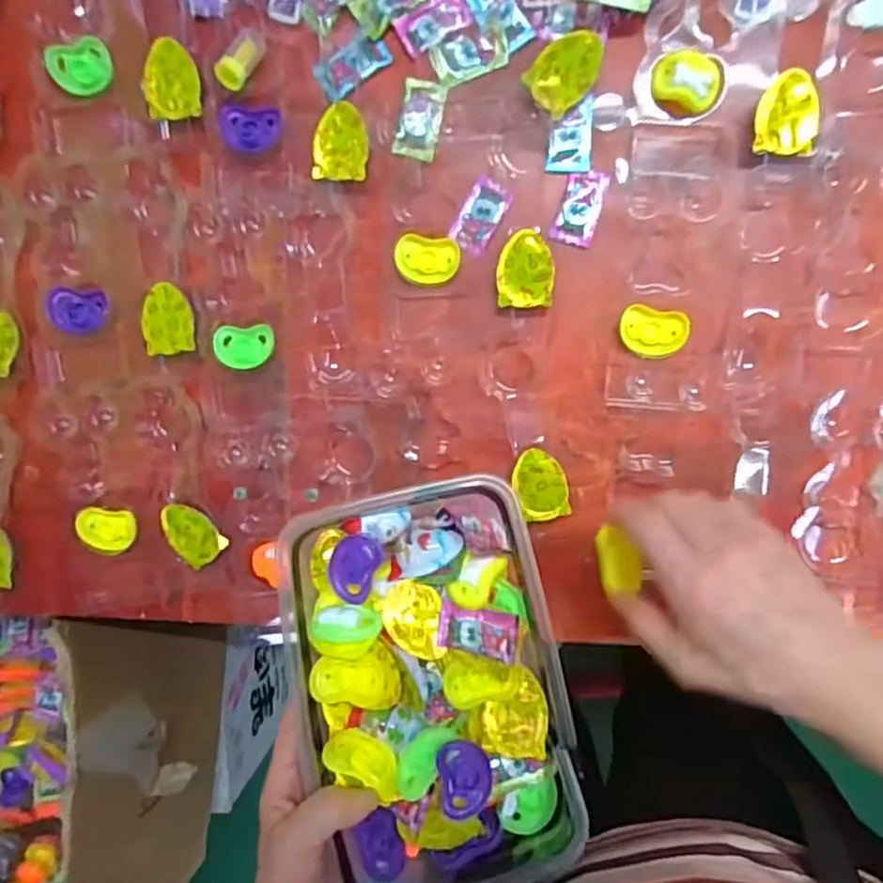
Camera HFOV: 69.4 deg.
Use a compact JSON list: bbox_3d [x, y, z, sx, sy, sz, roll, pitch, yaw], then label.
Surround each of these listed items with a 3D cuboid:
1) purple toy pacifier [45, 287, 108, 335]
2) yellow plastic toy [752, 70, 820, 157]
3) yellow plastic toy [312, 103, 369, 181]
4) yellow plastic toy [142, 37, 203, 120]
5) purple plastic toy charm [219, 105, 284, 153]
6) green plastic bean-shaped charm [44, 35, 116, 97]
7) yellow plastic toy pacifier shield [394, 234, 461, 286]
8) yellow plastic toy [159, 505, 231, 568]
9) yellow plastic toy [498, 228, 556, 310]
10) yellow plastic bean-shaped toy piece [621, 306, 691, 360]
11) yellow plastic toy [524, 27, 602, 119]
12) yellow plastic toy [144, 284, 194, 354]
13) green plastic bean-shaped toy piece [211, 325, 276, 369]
[{"bbox_3d":[-0.279,-0.099,0.488,0.042,0.012,0.033,8,96,5],"label":"purple toy pacifier"},{"bbox_3d":[0.230,-0.218,0.423,0.039,0.013,0.051,5,96,5],"label":"yellow plastic toy"},{"bbox_3d":[-0.071,-0.212,0.455,0.038,0.010,0.052,5,96,5],"label":"yellow plastic toy"},{"bbox_3d":[-0.197,-0.262,0.462,0.041,0.009,0.053,-3,95,6],"label":"yellow plastic toy"},{"bbox_3d":[-0.139,-0.229,0.465,0.042,0.010,0.031,6,96,5],"label":"purple plastic toy charm"},{"bbox_3d":[-0.264,-0.274,0.467,0.045,0.007,0.034,-24,117,-2],"label":"green plastic bean-shaped charm"},{"bbox_3d":[-0.010,-0.132,0.463,0.046,0.010,0.034,3,96,5],"label":"yellow plastic toy pacifier shield"},{"bbox_3d":[-0.193,0.070,0.490,0.036,0.012,0.052,-40,90,8],"label":"yellow plastic toy"},{"bbox_3d":[0.059,-0.121,0.454,0.039,0.019,0.051,-3,95,6],"label":"yellow plastic toy"},{"bbox_3d":[0.151,-0.077,0.453,0.046,0.008,0.034,8,96,5],"label":"yellow plastic bean-shaped toy piece"},{"bbox_3d":[0.084,-0.251,0.436,0.051,0.026,0.039,-42,90,8],"label":"yellow plastic toy"},{"bbox_3d":[-0.204,-0.092,0.478,0.035,0.011,0.051,-3,95,6],"label":"yellow plastic toy"},{"bbox_3d":[-0.149,-0.071,0.482,0.044,0.013,0.032,-1,95,6],"label":"green plastic bean-shaped toy piece"}]

